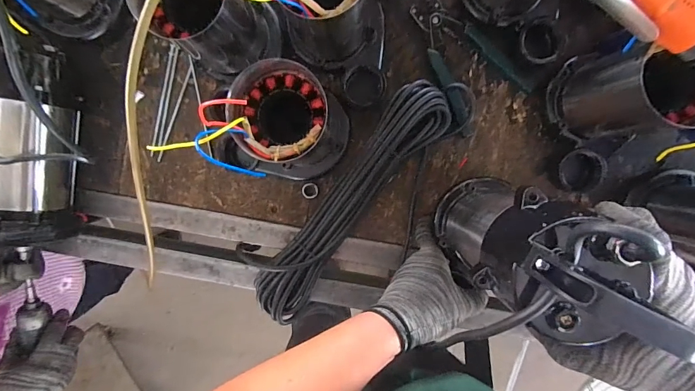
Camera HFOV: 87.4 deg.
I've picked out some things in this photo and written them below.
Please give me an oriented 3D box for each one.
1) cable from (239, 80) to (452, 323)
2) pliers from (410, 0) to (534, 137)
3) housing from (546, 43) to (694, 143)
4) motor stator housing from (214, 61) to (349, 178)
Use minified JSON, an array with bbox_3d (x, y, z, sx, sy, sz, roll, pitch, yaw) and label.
[{"bbox_3d":[-0.001,0.007,0.479,0.088,0.046,0.360,39,96,-1],"label":"cable"},{"bbox_3d":[0.142,-0.174,0.473,0.104,0.018,0.176,-41,92,6],"label":"pliers"},{"bbox_3d":[0.300,-0.114,0.395,0.100,0.173,0.099,-8,95,4],"label":"housing"},{"bbox_3d":[-0.064,-0.078,0.418,0.121,0.163,0.119,-9,95,4],"label":"motor stator housing"}]

